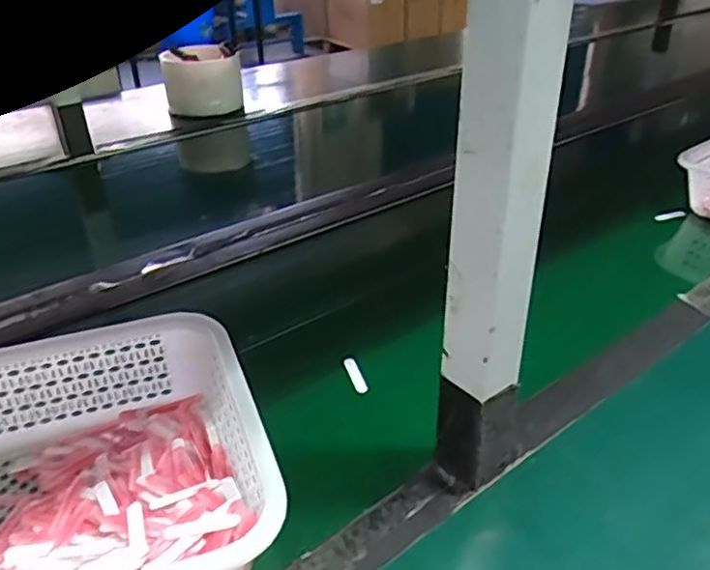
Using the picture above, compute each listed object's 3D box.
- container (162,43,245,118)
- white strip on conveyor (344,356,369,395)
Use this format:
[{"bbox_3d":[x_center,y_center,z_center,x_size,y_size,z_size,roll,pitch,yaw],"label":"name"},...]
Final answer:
[{"bbox_3d":[-0.323,-0.430,1.367,0.153,0.117,0.147,-10,33,-15],"label":"container"},{"bbox_3d":[0.000,0.087,0.628,0.012,0.004,0.050,-36,39,3],"label":"white strip on conveyor"}]

